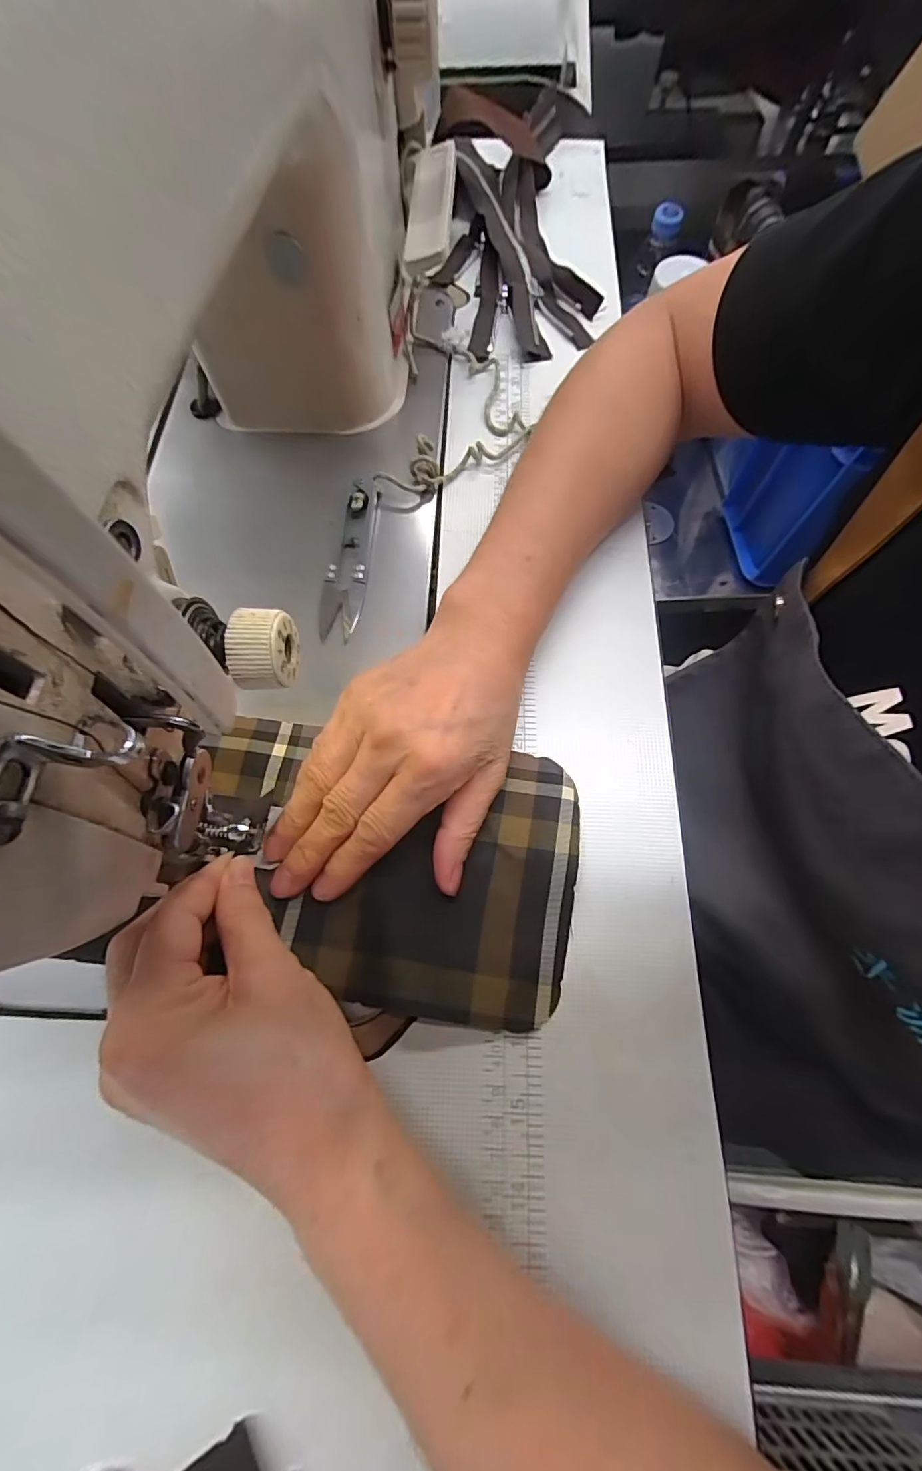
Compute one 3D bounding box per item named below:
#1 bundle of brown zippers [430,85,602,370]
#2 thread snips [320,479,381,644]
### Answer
[{"bbox_3d":[0.044,-0.413,0.376,0.116,0.050,0.316,2,70,2],"label":"bundle of brown zippers"},{"bbox_3d":[-0.061,-0.099,0.280,0.023,0.009,0.098,4,70,2],"label":"thread snips"}]

